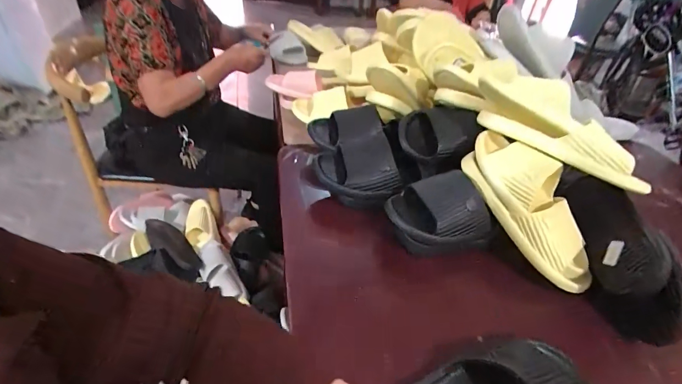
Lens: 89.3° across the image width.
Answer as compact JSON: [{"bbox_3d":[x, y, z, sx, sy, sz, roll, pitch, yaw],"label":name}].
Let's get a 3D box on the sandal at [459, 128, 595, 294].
[{"bbox_3d":[0.285,0.021,0.516,0.103,0.090,0.268,-20,74,-29],"label":"sandal"}]

